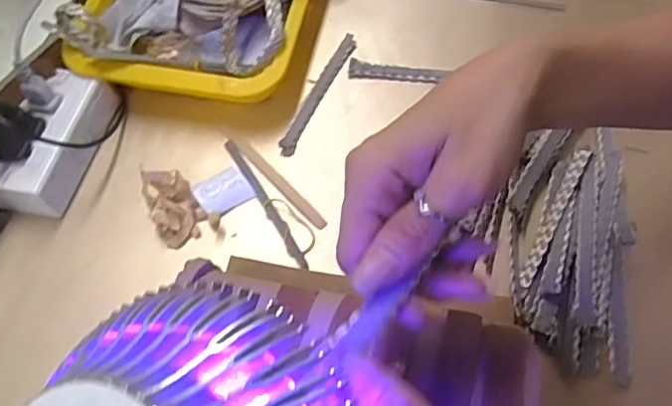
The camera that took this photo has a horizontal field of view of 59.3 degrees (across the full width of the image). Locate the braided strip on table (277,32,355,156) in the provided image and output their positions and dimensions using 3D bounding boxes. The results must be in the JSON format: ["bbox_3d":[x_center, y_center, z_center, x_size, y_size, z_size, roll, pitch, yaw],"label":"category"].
[{"bbox_3d":[-0.015,-0.097,0.521,0.015,0.006,0.138,22,64,14],"label":"braided strip on table"}]

